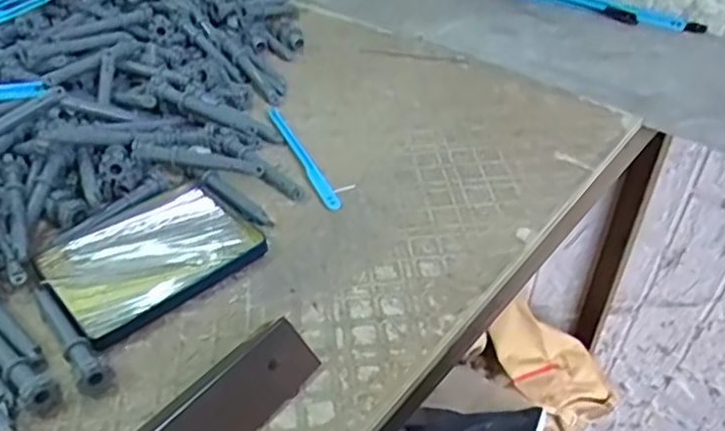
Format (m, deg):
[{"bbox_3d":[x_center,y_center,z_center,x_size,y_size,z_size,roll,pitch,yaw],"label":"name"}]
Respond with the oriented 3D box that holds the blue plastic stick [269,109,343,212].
[{"bbox_3d":[-0.050,-0.052,0.538,0.014,0.004,0.149,-17,45,-20],"label":"blue plastic stick"}]

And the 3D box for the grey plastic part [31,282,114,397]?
[{"bbox_3d":[-0.174,0.068,0.391,0.017,0.020,0.093,-27,49,-29],"label":"grey plastic part"}]

